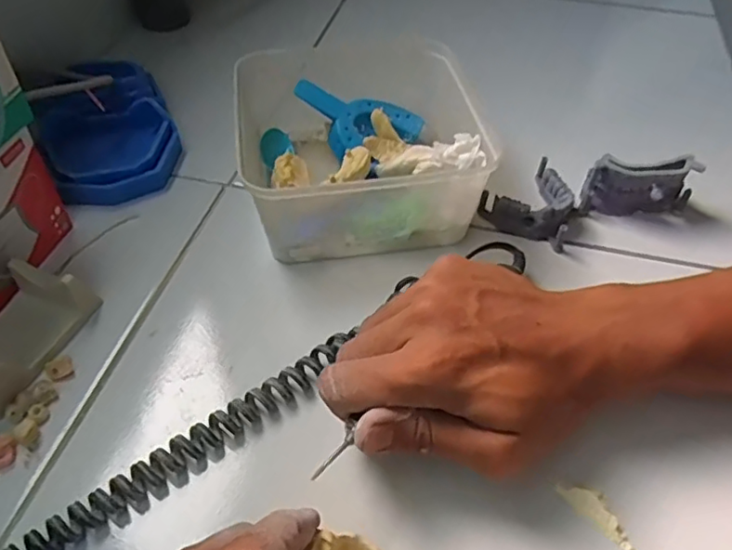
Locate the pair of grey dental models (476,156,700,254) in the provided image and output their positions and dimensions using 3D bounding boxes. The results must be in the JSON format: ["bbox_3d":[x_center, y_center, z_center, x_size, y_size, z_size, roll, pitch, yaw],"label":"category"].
[{"bbox_3d":[0.158,-0.066,0.435,0.142,0.045,0.067,-17,50,-15],"label":"pair of grey dental models"}]

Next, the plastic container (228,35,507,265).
[{"bbox_3d":[-0.008,-0.097,0.440,0.159,0.071,0.175,-7,48,-7],"label":"plastic container"}]

